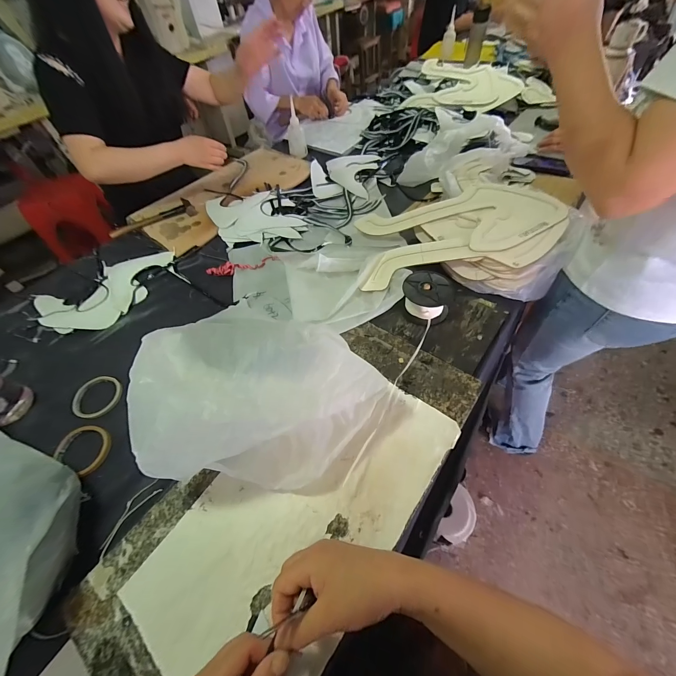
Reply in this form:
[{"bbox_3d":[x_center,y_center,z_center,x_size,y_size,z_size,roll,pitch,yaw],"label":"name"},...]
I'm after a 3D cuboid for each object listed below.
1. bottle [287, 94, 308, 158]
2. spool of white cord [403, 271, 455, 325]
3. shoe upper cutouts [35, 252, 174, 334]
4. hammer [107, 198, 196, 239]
[{"bbox_3d":[-0.145,-0.709,0.999,0.064,0.138,0.051,-20,55,-9],"label":"bottle"},{"bbox_3d":[0.177,-0.079,0.586,0.093,0.062,0.092,-2,54,3],"label":"spool of white cord"},{"bbox_3d":[-0.571,-0.128,0.726,0.207,0.023,0.284,17,58,16],"label":"shoe upper cutouts"},{"bbox_3d":[-0.526,-0.337,0.835,0.229,0.024,0.069,-34,58,-18],"label":"hammer"}]

